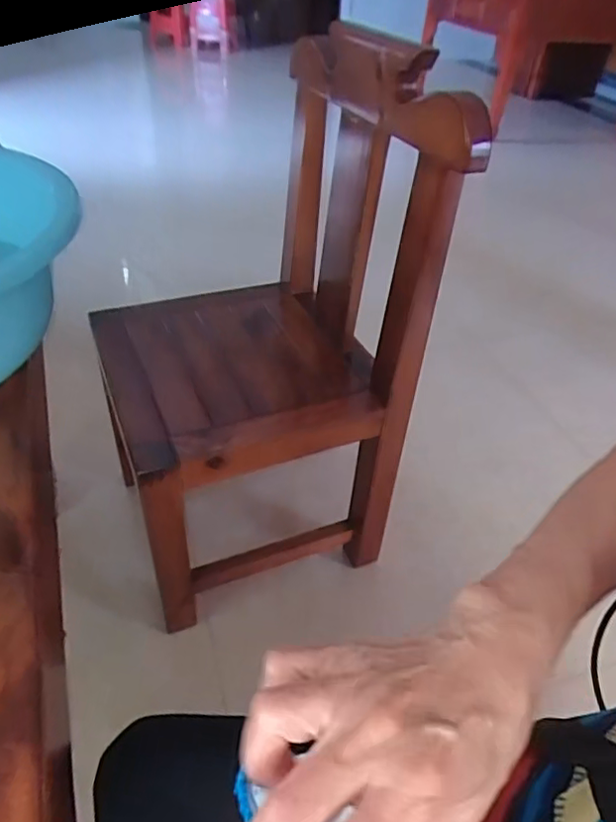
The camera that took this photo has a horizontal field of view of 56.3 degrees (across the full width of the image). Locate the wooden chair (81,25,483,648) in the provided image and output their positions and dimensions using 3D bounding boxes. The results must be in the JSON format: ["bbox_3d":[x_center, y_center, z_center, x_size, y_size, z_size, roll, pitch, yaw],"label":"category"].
[{"bbox_3d":[-0.064,-0.124,0.924,0.502,0.735,0.401,-12,43,-19],"label":"wooden chair"}]

